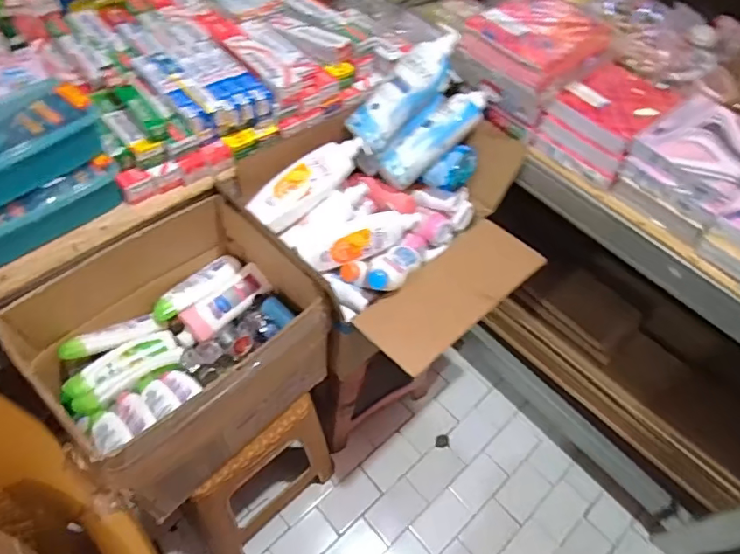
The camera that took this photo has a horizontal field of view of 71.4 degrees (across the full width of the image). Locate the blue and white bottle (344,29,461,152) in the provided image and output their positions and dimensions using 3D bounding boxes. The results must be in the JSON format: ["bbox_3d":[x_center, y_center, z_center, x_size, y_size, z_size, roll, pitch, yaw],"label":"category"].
[{"bbox_3d":[0.068,-0.336,0.943,0.242,0.079,0.074,-47,67,4],"label":"blue and white bottle"}]

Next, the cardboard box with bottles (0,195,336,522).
[{"bbox_3d":[-0.314,0.095,0.844,0.349,0.254,0.373,40,61,21],"label":"cardboard box with bottles"}]

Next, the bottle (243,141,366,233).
[{"bbox_3d":[-0.108,-0.168,0.901,0.082,0.057,0.222,37,60,19],"label":"bottle"}]

